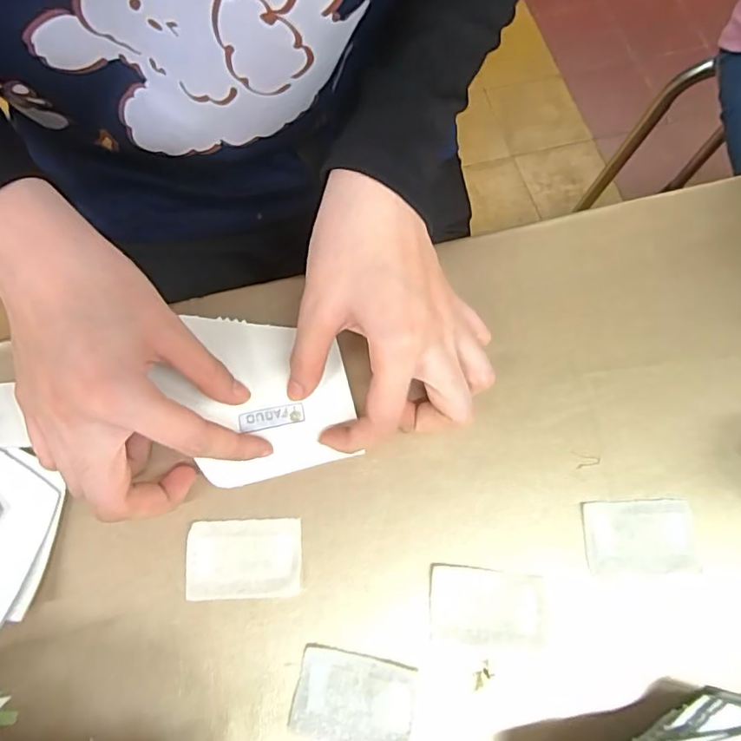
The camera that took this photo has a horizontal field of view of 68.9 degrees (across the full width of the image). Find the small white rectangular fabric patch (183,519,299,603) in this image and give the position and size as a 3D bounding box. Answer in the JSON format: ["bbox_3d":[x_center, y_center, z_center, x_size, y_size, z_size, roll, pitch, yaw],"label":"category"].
[{"bbox_3d":[-0.062,0.091,0.263,0.055,0.004,0.036,-1,71,-3],"label":"small white rectangular fabric patch"}]

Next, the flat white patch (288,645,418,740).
[{"bbox_3d":[-0.007,0.148,0.244,0.053,0.004,0.036,11,71,2],"label":"flat white patch"}]

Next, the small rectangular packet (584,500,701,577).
[{"bbox_3d":[0.134,0.082,0.268,0.053,0.004,0.035,-1,71,-2],"label":"small rectangular packet"}]

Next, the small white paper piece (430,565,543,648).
[{"bbox_3d":[0.055,0.113,0.258,0.053,0.004,0.033,3,72,4],"label":"small white paper piece"}]

